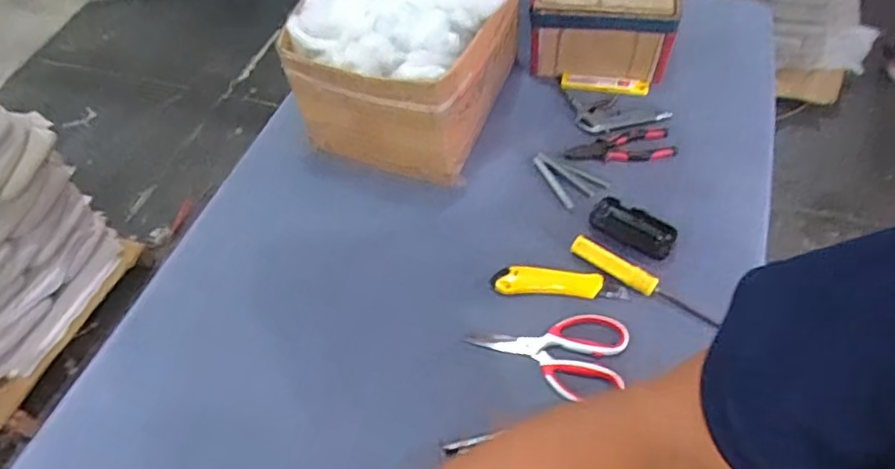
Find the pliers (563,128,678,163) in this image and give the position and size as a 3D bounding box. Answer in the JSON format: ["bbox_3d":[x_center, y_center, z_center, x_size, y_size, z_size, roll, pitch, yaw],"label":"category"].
[{"bbox_3d":[0.252,-0.124,0.847,0.153,0.013,0.055,-8,55,-1],"label":"pliers"}]

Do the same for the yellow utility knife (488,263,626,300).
[{"bbox_3d":[0.140,0.060,0.736,0.165,0.015,0.034,4,56,8],"label":"yellow utility knife"}]

